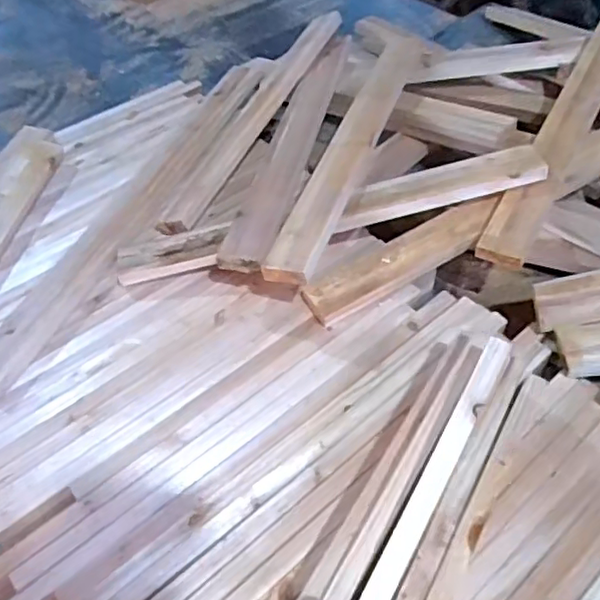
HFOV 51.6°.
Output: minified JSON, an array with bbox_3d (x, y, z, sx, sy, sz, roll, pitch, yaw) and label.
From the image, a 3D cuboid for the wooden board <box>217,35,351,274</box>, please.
[{"bbox_3d":[-0.004,-0.216,0.804,0.056,0.022,0.493,9,52,10],"label":"wooden board"}]

